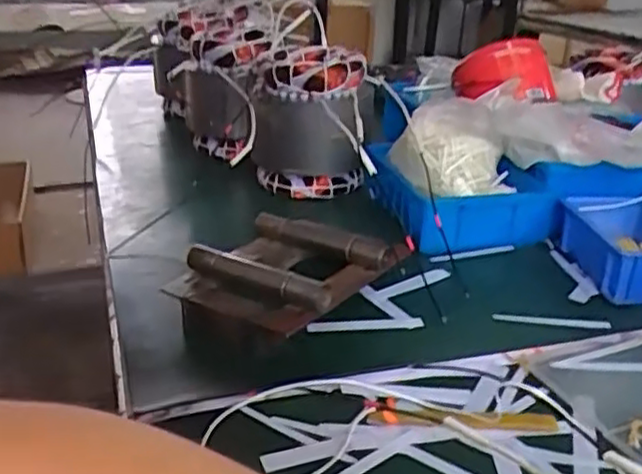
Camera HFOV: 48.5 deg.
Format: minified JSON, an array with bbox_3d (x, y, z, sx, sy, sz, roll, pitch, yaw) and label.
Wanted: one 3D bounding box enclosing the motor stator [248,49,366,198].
[{"bbox_3d":[-0.016,-0.139,0.873,0.129,0.163,0.126,2,24,-2],"label":"motor stator"}]

